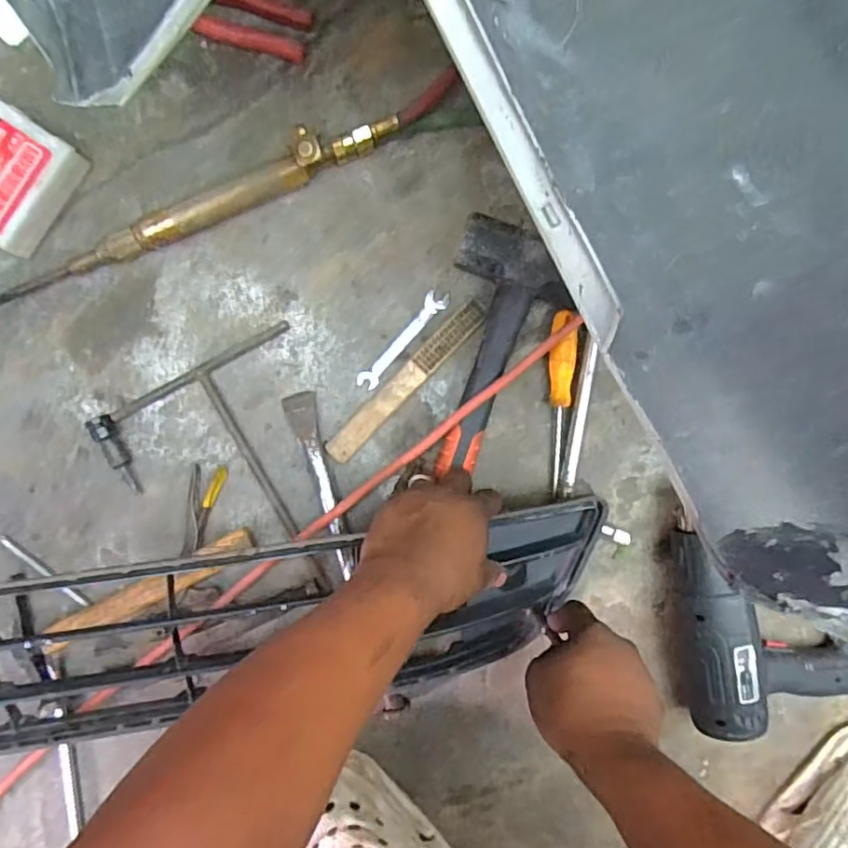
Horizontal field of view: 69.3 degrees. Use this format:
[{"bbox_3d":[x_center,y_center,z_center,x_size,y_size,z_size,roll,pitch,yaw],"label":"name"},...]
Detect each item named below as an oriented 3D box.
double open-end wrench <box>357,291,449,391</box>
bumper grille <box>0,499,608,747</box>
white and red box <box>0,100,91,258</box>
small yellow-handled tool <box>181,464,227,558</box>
[{"bbox_3d":[-0.020,-0.080,0.586,0.019,0.007,0.117,40,90,-2],"label":"double open-end wrench"},{"bbox_3d":[-0.345,0.204,0.539,1.034,0.103,0.160,-10,91,-1],"label":"bumper grille"},{"bbox_3d":[-0.363,-0.214,0.537,0.095,0.046,0.107,33,88,-1],"label":"white and red box"},{"bbox_3d":[-0.207,0.080,0.568,0.028,0.011,0.092,14,91,-2],"label":"small yellow-handled tool"}]

